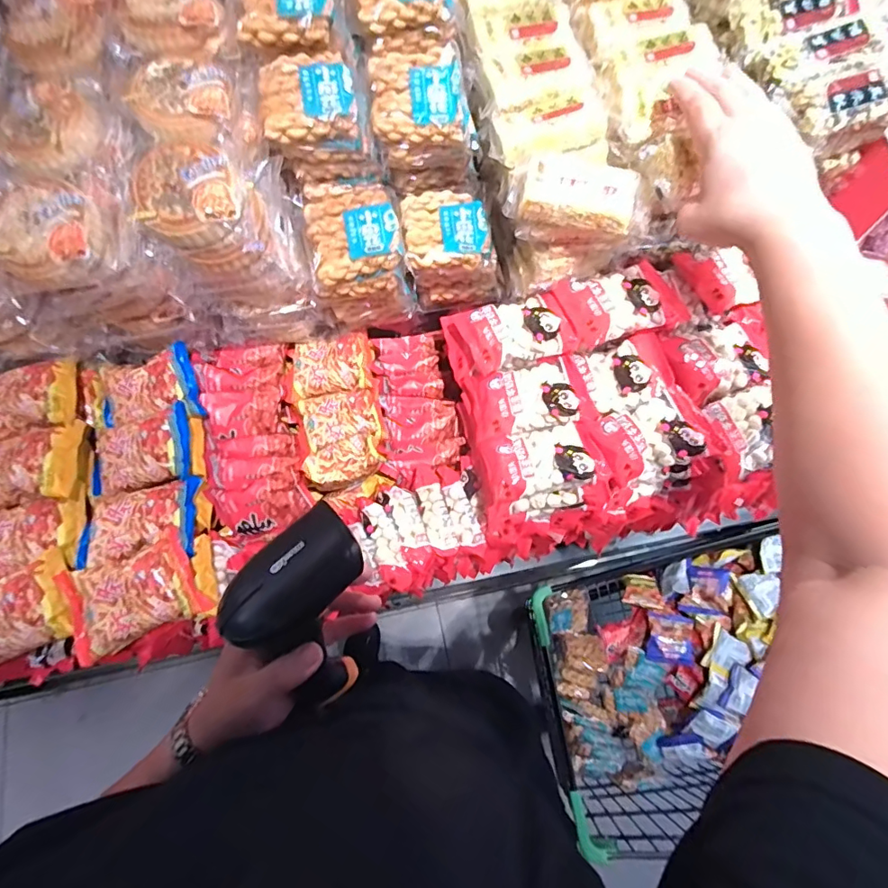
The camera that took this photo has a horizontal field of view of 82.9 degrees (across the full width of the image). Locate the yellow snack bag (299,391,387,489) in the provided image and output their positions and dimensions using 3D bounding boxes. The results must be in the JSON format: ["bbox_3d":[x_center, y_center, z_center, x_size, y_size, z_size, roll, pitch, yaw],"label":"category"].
[{"bbox_3d":[-0.105,-0.007,0.522,0.077,0.037,0.100,-6,72,-3],"label":"yellow snack bag"}]

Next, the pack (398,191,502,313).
[{"bbox_3d":[0.009,-0.191,0.508,0.093,0.095,0.075,-7,72,-3],"label":"pack"}]

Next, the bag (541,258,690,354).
[{"bbox_3d":[0.166,-0.135,0.489,0.124,0.037,0.071,-19,73,-7],"label":"bag"}]

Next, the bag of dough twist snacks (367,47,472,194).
[{"bbox_3d":[-0.019,-0.281,0.450,0.081,0.083,0.068,-2,72,-2],"label":"bag of dough twist snacks"}]

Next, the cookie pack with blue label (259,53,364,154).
[{"bbox_3d":[-0.110,-0.282,0.420,0.074,0.040,0.070,-10,72,-4],"label":"cookie pack with blue label"}]

